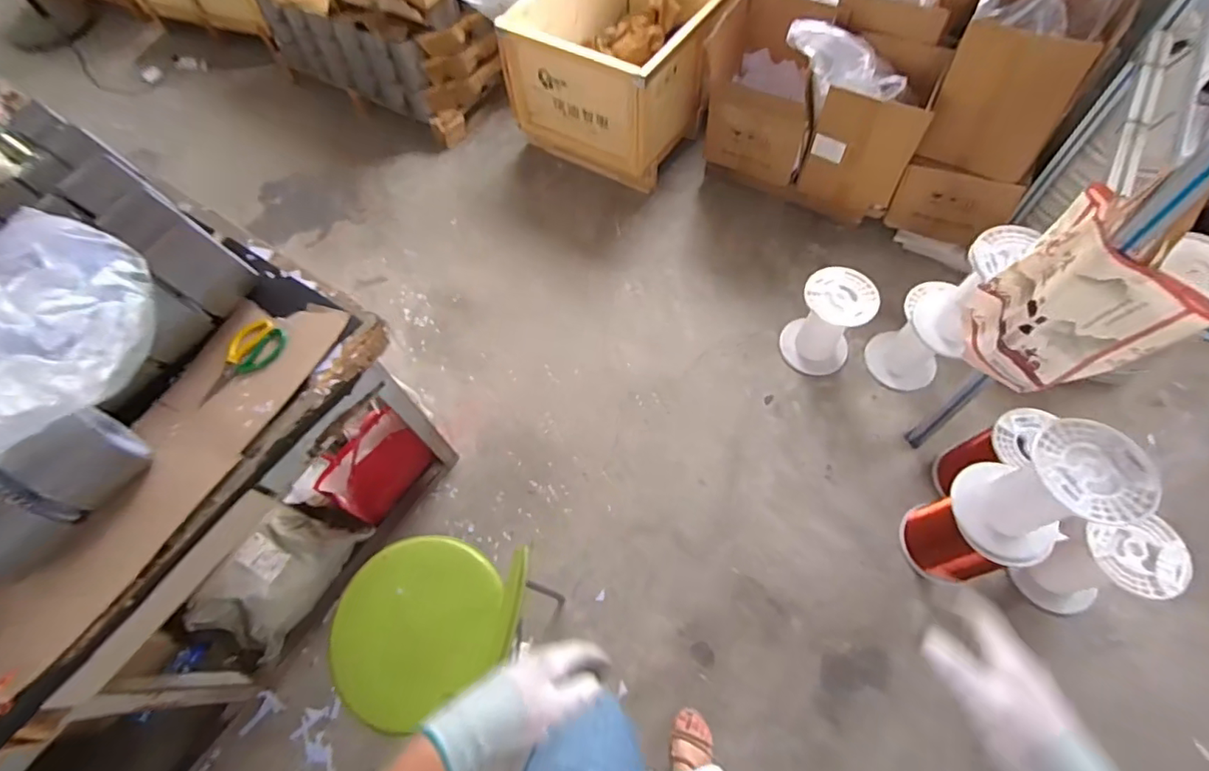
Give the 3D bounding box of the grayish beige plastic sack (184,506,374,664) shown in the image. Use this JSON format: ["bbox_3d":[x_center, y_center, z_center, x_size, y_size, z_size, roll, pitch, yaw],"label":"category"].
[{"bbox_3d":[-0.883,0.514,1.422,0.214,0.136,0.394,28,67,16],"label":"grayish beige plastic sack"}]

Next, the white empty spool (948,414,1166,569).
[{"bbox_3d":[0.948,0.247,1.139,0.187,0.336,0.222,-15,62,-5],"label":"white empty spool"}]

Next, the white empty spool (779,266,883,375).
[{"bbox_3d":[0.721,-0.199,1.702,0.216,0.329,0.191,30,68,17],"label":"white empty spool"}]

